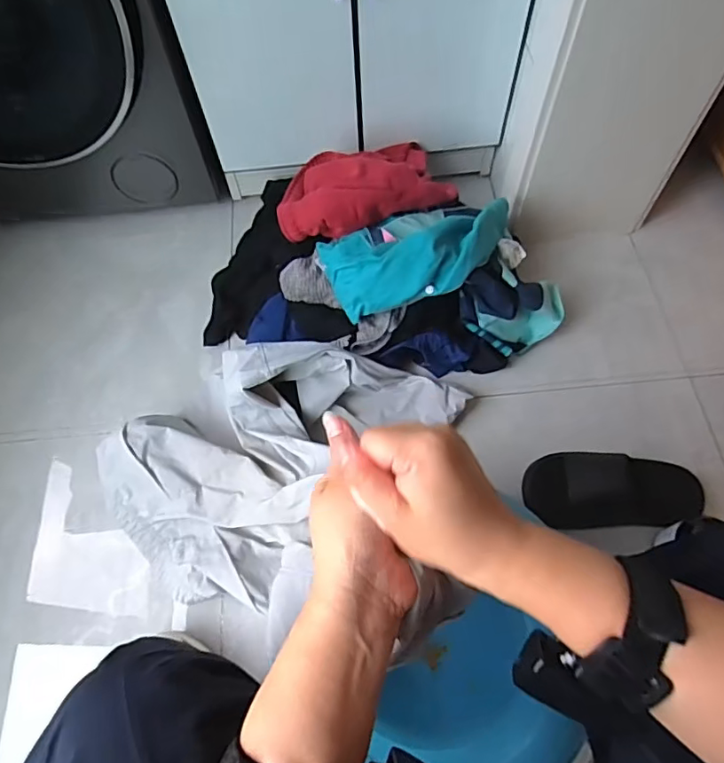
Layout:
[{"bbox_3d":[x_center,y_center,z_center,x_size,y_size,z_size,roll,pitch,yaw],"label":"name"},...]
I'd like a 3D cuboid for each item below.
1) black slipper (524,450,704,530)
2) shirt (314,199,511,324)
[{"bbox_3d":[0.384,0.166,0.813,0.262,0.082,0.098,2,63,3],"label":"black slipper"},{"bbox_3d":[0.102,-0.205,0.838,0.311,0.104,0.141,-13,63,-5],"label":"shirt"}]

